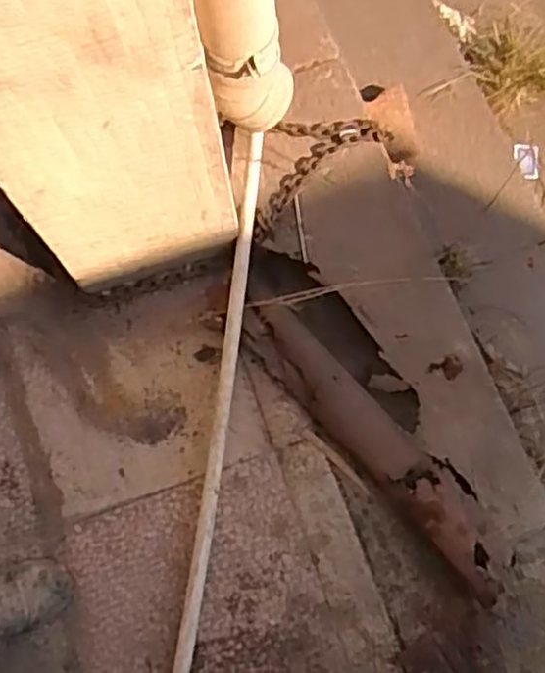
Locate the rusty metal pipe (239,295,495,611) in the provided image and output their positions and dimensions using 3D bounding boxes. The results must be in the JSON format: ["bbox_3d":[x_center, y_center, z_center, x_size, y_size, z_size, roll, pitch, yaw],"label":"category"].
[{"bbox_3d":[0.157,0.159,1.200,0.102,0.082,0.599,-39,74,-10],"label":"rusty metal pipe"}]

